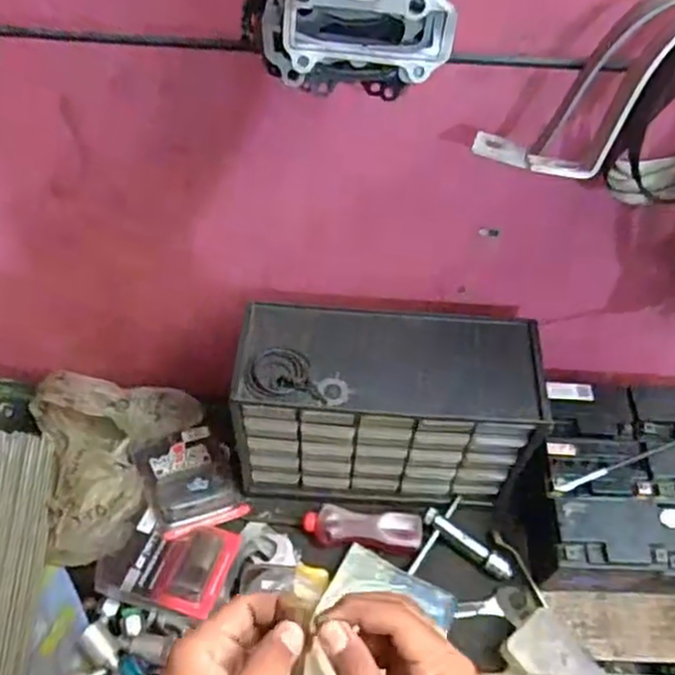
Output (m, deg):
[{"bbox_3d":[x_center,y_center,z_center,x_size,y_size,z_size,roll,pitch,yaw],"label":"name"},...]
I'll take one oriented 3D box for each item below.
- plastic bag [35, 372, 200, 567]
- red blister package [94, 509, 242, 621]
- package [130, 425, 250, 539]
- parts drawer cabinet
[{"bbox_3d":[-0.254,0.137,0.755,0.177,0.074,0.198,-2,53,-6],"label":"plastic bag"},{"bbox_3d":[-0.177,0.237,0.713,0.125,0.037,0.098,13,53,5],"label":"red blister package"},{"bbox_3d":[-0.169,0.157,0.774,0.098,0.035,0.129,-19,57,-18],"label":"package"},{"bbox_3d":[0.047,0.075,0.732,0.295,0.198,0.132,6,53,0],"label":"parts drawer cabinet"}]

